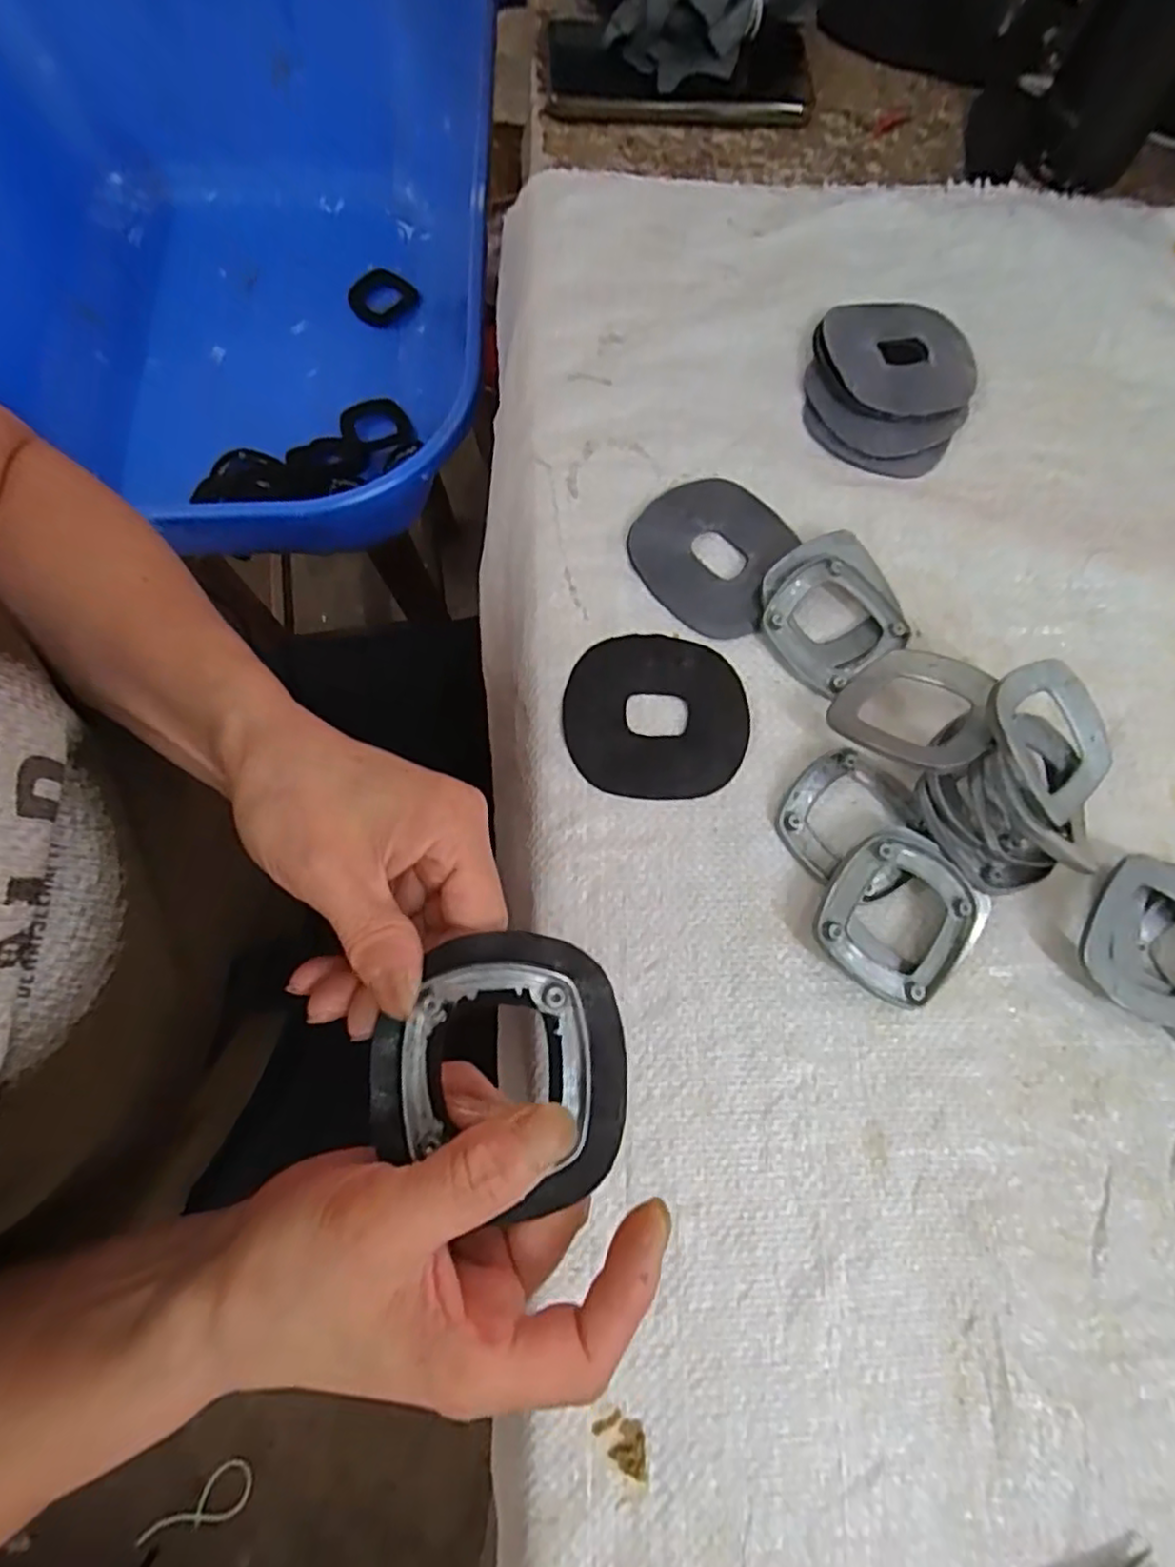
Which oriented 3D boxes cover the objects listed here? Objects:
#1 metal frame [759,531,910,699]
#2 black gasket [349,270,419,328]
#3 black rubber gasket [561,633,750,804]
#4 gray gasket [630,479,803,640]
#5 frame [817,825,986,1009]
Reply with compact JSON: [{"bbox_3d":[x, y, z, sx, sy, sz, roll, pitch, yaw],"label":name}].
[{"bbox_3d":[0.113,-0.080,0.315,0.059,0.015,0.065,-34,78,-11],"label":"metal frame"},{"bbox_3d":[-0.201,-0.479,0.667,0.067,0.020,0.056,-14,74,-5],"label":"black gasket"},{"bbox_3d":[0.031,-0.031,0.304,0.082,0.004,0.075,-1,74,-3],"label":"black rubber gasket"},{"bbox_3d":[0.063,-0.114,0.328,0.074,0.006,0.078,40,76,9],"label":"gray gasket"},{"bbox_3d":[0.127,0.056,0.276,0.061,0.017,0.065,36,75,8],"label":"frame"}]

